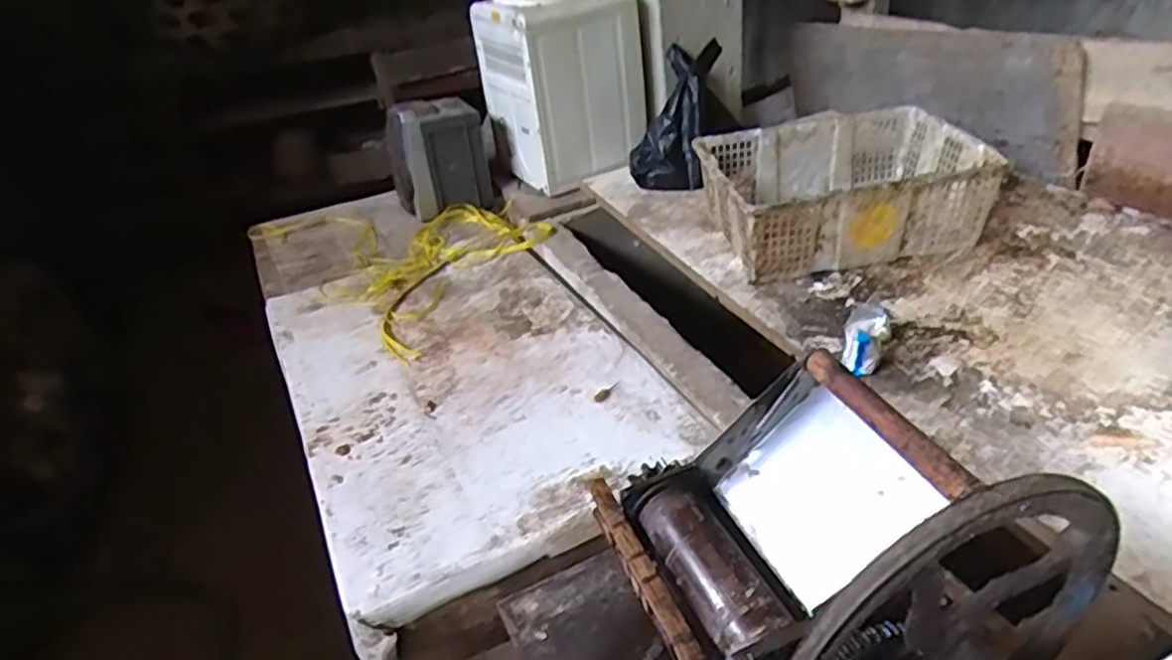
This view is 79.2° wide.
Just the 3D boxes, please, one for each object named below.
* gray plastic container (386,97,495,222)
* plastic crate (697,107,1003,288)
[{"bbox_3d":[-0.360,-0.437,1.782,0.281,0.272,0.165,-13,32,-24],"label":"gray plastic container"},{"bbox_3d":[0.482,-0.272,1.381,0.481,0.170,0.373,-9,34,-2],"label":"plastic crate"}]

